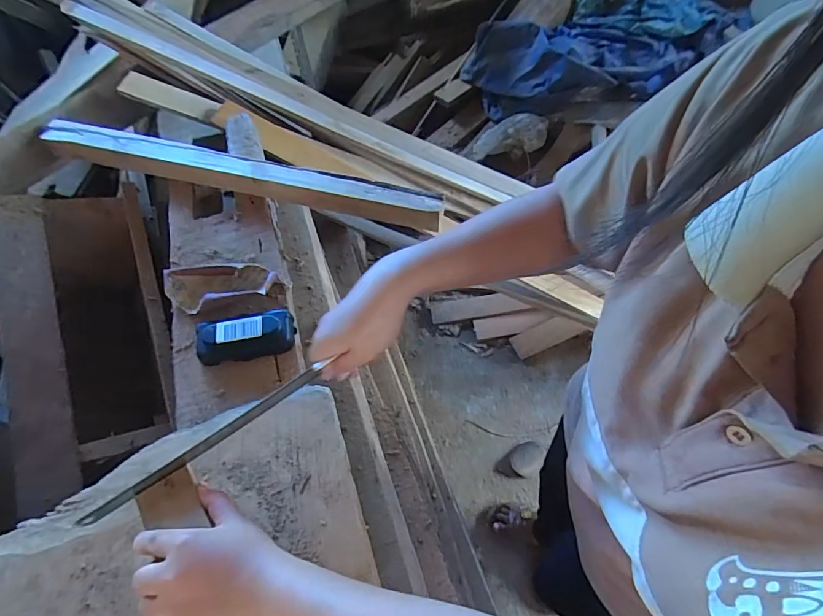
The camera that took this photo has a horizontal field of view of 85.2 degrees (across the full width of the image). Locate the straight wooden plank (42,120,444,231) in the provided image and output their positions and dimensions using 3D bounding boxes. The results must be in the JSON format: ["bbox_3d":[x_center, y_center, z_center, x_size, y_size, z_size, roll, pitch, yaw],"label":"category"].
[{"bbox_3d":[-0.253,-0.190,0.629,0.600,0.040,0.051,13,63,11],"label":"straight wooden plank"}]

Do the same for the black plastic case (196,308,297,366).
[{"bbox_3d":[-0.189,0.032,0.512,0.105,0.026,0.049,-14,59,-4],"label":"black plastic case"}]

